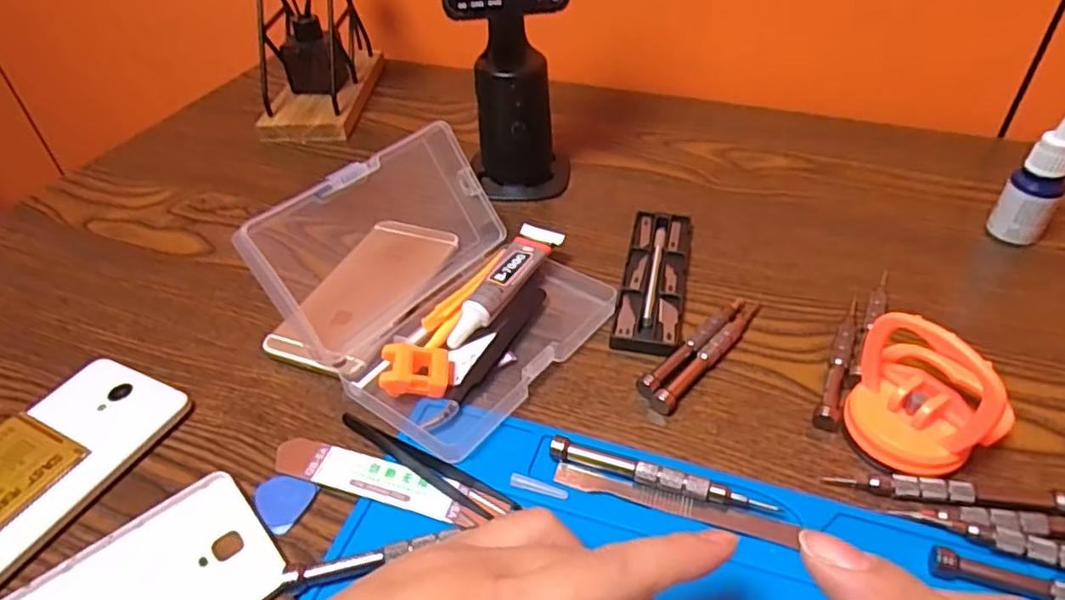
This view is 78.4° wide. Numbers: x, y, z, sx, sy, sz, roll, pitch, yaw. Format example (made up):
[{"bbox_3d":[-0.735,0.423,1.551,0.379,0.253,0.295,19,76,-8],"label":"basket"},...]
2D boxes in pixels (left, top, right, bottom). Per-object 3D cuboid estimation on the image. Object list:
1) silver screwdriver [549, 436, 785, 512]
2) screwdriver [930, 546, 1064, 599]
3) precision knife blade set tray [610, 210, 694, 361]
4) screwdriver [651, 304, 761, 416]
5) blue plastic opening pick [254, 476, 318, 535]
[{"bbox_3d":[0.057,0.083,0.299,0.101,0.013,0.009,14,44,18],"label":"silver screwdriver"},{"bbox_3d":[0.213,0.117,0.254,0.107,0.013,0.013,12,43,16],"label":"screwdriver"},{"bbox_3d":[0.077,-0.014,0.409,0.038,0.011,0.126,8,42,12],"label":"precision knife blade set tray"},{"bbox_3d":[0.100,0.029,0.362,0.011,0.010,0.105,30,51,31],"label":"screwdriver"},{"bbox_3d":[-0.118,0.093,0.305,0.027,0.004,0.026,16,45,20],"label":"blue plastic opening pick"}]

